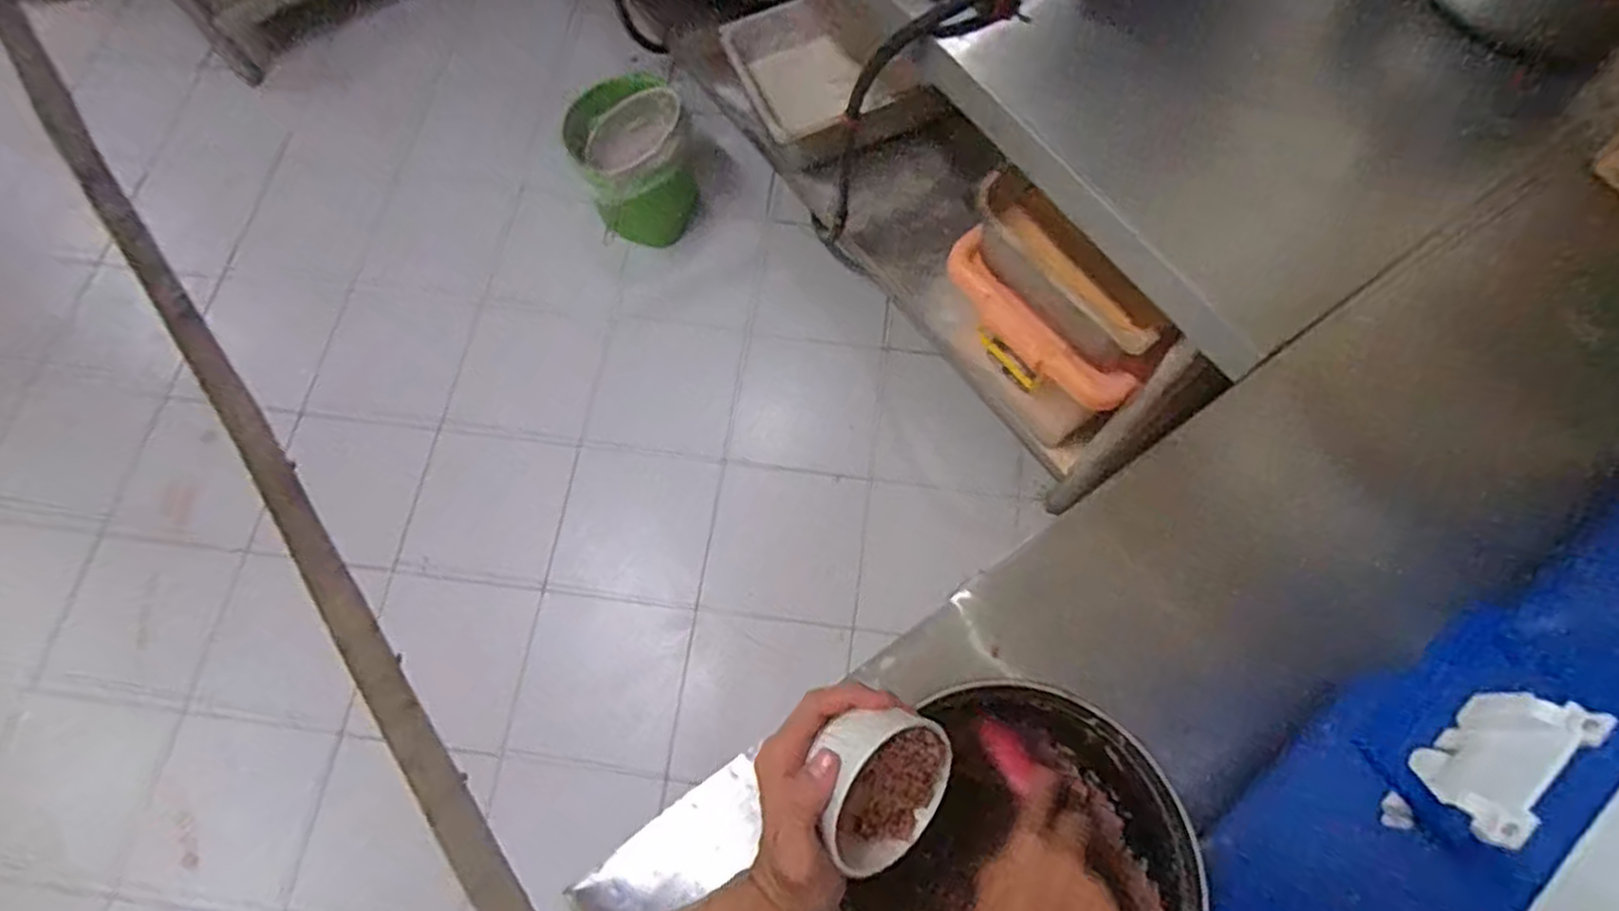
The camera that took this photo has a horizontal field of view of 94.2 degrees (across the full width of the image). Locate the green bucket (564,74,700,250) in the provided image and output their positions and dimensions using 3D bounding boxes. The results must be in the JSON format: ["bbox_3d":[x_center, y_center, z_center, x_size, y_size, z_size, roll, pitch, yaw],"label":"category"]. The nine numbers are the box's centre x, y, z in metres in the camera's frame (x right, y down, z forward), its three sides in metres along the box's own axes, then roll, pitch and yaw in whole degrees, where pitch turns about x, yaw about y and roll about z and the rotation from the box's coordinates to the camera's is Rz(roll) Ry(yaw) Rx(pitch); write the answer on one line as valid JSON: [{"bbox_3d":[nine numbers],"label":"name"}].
[{"bbox_3d":[-0.374,-0.642,1.652,0.246,0.259,0.226,0,70,0],"label":"green bucket"}]

